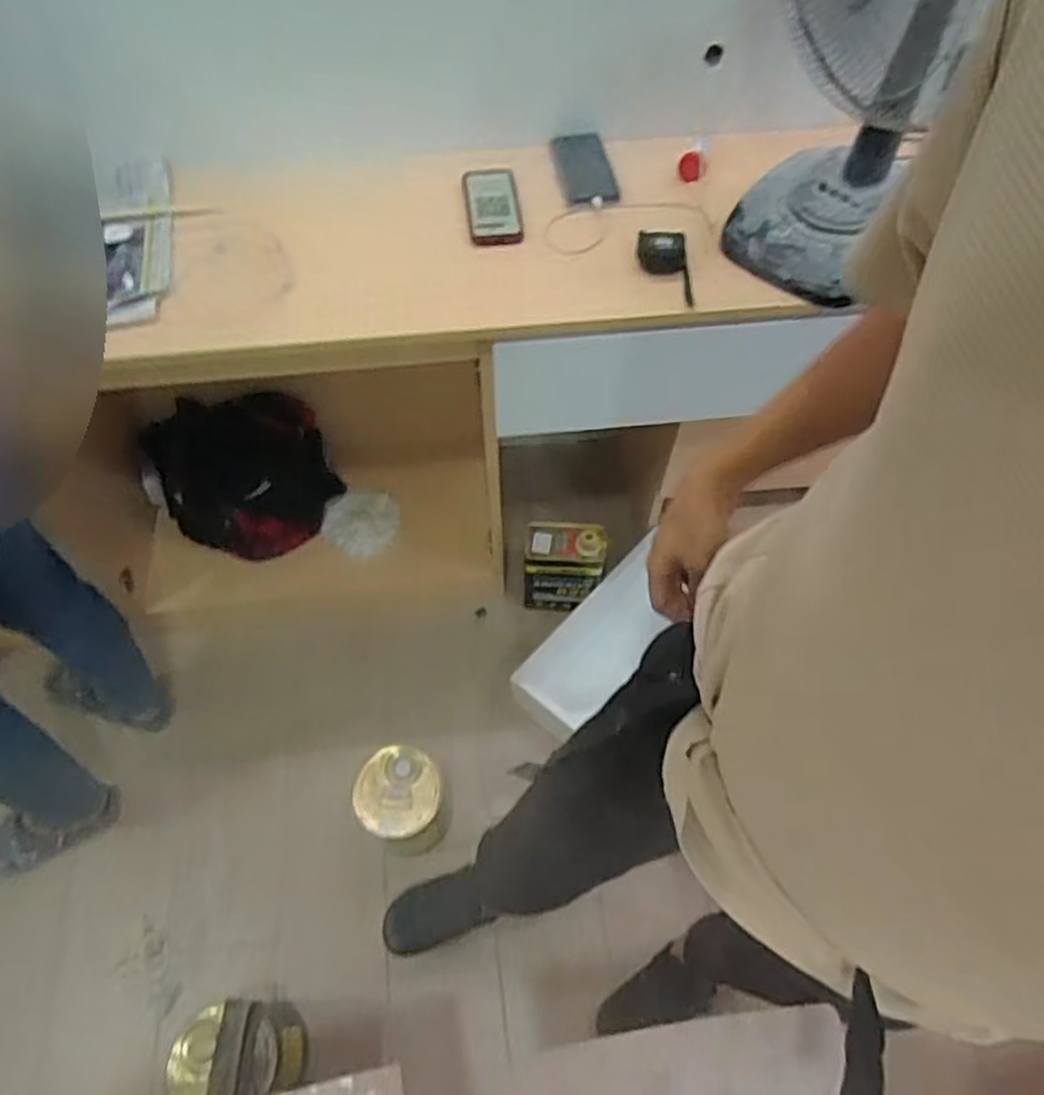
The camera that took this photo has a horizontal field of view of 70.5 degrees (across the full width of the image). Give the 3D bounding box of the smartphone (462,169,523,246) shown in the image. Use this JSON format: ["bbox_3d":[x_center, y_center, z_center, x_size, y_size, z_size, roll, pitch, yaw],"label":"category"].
[{"bbox_3d":[-0.044,-0.510,1.096,0.079,0.009,0.171,-5,58,-3],"label":"smartphone"}]

